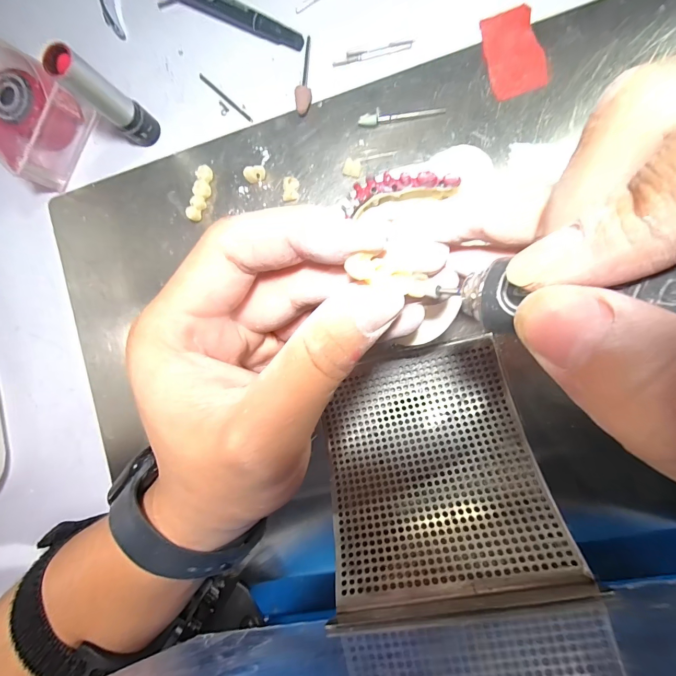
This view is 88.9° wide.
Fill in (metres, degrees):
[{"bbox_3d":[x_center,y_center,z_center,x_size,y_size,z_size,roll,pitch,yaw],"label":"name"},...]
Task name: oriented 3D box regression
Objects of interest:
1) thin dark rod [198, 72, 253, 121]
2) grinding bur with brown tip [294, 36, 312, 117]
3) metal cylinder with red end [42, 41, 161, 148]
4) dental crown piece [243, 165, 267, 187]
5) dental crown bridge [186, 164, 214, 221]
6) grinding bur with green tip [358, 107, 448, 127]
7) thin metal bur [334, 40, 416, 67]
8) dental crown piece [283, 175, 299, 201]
[{"bbox_3d":[-0.068,-0.144,0.205,0.044,0.004,0.004,43,98,4],"label":"thin dark rod"},{"bbox_3d":[-0.019,-0.149,0.194,0.008,0.008,0.044,2,92,9],"label":"grinding bur with brown tip"},{"bbox_3d":[-0.123,-0.127,0.186,0.017,0.059,0.019,37,97,7],"label":"metal cylinder with red end"},{"bbox_3d":[-0.048,-0.094,0.200,0.012,0.008,0.009,-9,90,10],"label":"dental crown piece"},{"bbox_3d":[-0.082,-0.086,0.206,0.008,0.010,0.033,12,94,9],"label":"dental crown bridge"},{"bbox_3d":[0.034,-0.123,0.188,0.045,0.004,0.008,-4,91,10],"label":"grinding bur with green tip"},{"bbox_3d":[0.019,-0.159,0.191,0.044,0.004,0.006,-6,91,10],"label":"thin metal bur"},{"bbox_3d":[-0.027,-0.085,0.198,0.009,0.006,0.013,4,92,9],"label":"dental crown piece"}]

